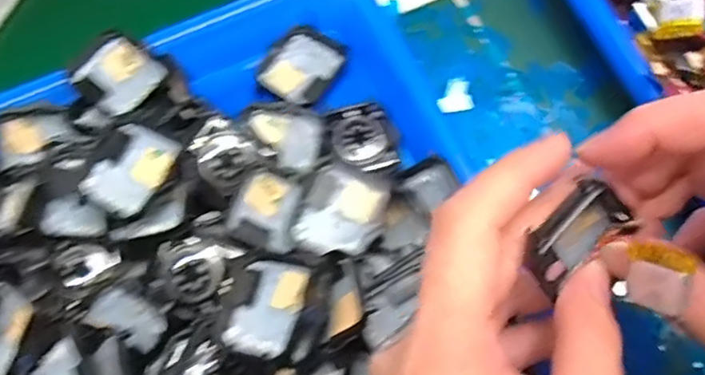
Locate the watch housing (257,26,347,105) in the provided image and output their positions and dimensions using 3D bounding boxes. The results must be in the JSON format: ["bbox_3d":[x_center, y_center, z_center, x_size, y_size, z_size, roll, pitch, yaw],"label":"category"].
[{"bbox_3d":[-0.027,-0.064,0.332,0.035,0.007,0.043,29,74,12],"label":"watch housing"}]

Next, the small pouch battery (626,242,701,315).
[{"bbox_3d":[0.094,0.028,0.194,0.019,0.004,0.022,9,109,36],"label":"small pouch battery"}]

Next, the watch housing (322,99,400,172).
[{"bbox_3d":[0.006,-0.025,0.314,0.031,0.008,0.039,-25,71,-6],"label":"watch housing"}]

